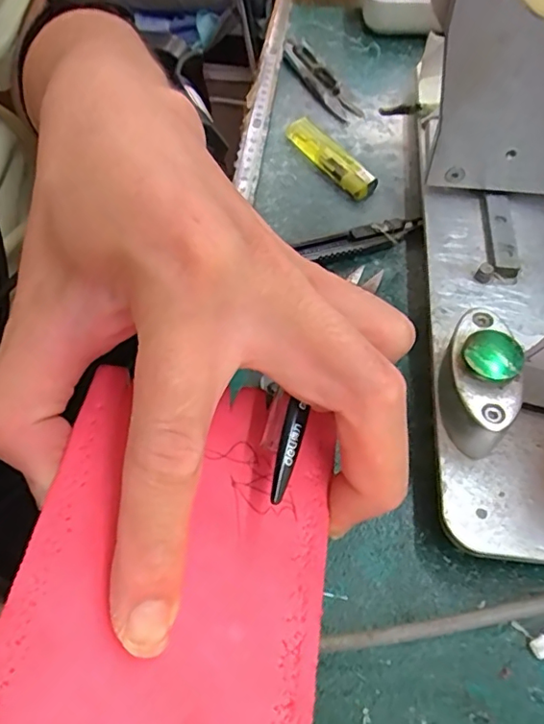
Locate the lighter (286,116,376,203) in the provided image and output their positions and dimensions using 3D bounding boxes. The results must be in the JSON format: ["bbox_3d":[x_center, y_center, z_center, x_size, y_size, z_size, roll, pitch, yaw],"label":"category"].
[{"bbox_3d":[0.038,-0.134,0.357,0.019,0.010,0.082,-30,60,-17],"label":"lighter"}]

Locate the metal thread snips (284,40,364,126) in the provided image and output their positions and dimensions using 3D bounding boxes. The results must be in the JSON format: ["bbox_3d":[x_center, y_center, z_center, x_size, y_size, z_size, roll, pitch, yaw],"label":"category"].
[{"bbox_3d":[0.035,-0.211,0.409,0.023,0.013,0.097,-22,58,-13],"label":"metal thread snips"}]

